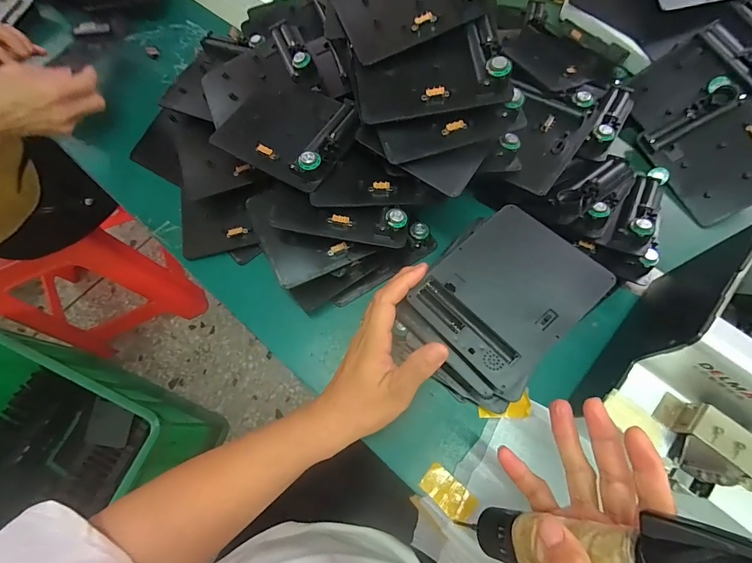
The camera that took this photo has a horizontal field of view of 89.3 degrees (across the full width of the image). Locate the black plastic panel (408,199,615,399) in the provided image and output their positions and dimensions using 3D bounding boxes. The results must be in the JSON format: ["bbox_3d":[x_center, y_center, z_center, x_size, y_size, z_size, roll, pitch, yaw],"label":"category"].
[{"bbox_3d":[0.109,0.006,0.320,0.132,0.009,0.113,-43,66,-9],"label":"black plastic panel"}]

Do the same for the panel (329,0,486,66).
[{"bbox_3d":[0.019,-0.291,0.378,0.133,0.020,0.158,-23,64,8],"label":"panel"}]

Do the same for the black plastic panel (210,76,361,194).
[{"bbox_3d":[-0.089,-0.160,0.384,0.132,0.029,0.111,30,73,13],"label":"black plastic panel"}]

